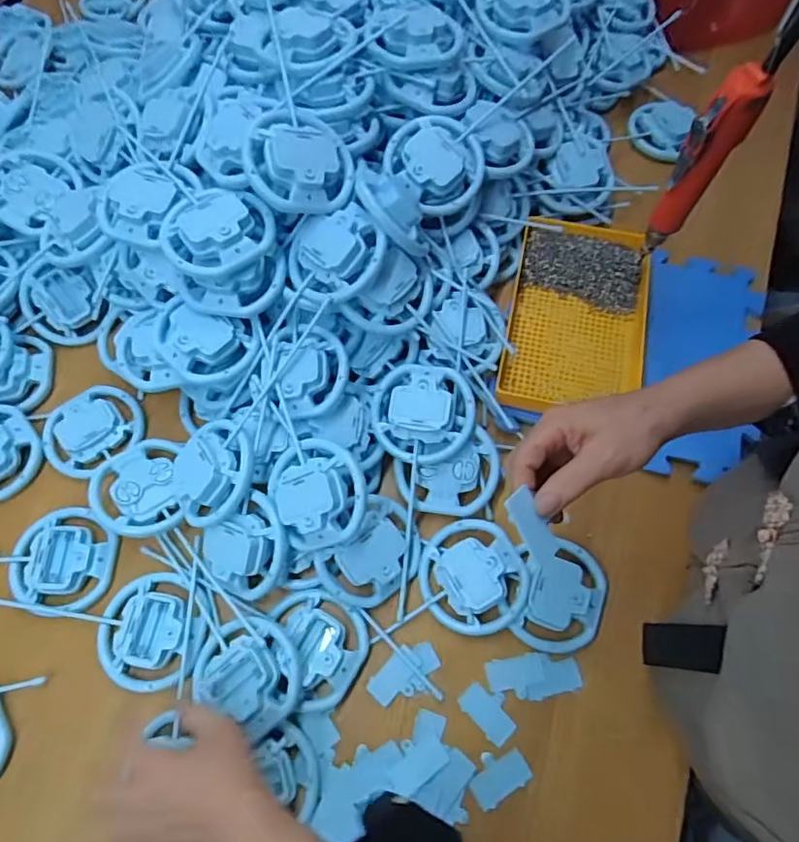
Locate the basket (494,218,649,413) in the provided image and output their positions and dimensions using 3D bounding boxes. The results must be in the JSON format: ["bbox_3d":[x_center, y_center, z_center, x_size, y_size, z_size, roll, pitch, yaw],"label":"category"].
[{"bbox_3d":[0.204,-0.115,0.625,0.152,0.031,0.243,13,68,5],"label":"basket"}]

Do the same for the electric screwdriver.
[{"bbox_3d":[0.269,-0.223,0.511,0.038,0.203,0.033,33,71,13],"label":"electric screwdriver"}]

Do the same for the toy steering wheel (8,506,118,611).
[{"bbox_3d":[-0.332,0.134,0.542,0.102,0.016,0.093,9,68,4],"label":"toy steering wheel"}]

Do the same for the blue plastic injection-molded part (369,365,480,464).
[{"bbox_3d":[0.023,-0.007,0.551,0.101,0.049,0.092,0,68,0],"label":"blue plastic injection-molded part"}]

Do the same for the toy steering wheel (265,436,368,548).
[{"bbox_3d":[-0.075,0.066,0.500,0.086,0.031,0.096,-21,80,15],"label":"toy steering wheel"}]

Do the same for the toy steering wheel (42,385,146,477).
[{"bbox_3d":[-0.334,0.008,0.592,0.103,0.022,0.080,-37,72,-14],"label":"toy steering wheel"}]

